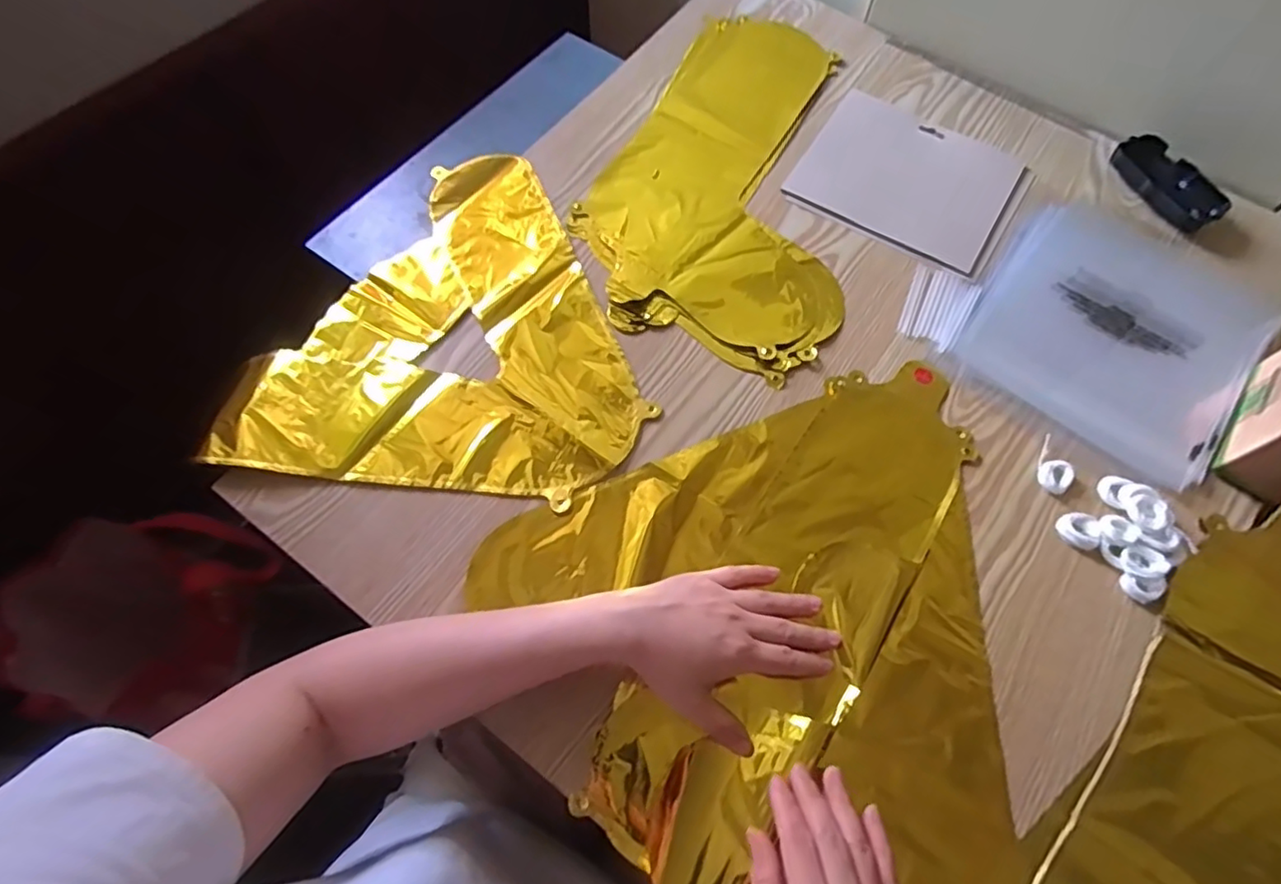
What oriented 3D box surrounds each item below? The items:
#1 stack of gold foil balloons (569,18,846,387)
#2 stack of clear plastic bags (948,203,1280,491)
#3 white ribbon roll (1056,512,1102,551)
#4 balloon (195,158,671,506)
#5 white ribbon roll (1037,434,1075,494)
[{"bbox_3d":[0.105,-0.264,0.626,0.248,0.009,0.413,23,67,10],"label":"stack of gold foil balloons"},{"bbox_3d":[0.415,-0.104,0.557,0.211,0.009,0.243,36,70,15],"label":"stack of clear plastic bags"},{"bbox_3d":[0.327,0.065,0.478,0.029,0.011,0.024,32,69,13],"label":"white ribbon roll"},{"bbox_3d":[-0.149,-0.120,0.551,0.309,0.011,0.335,7,65,3],"label":"balloon"},{"bbox_3d":[0.324,0.018,0.499,0.026,0.007,0.045,27,68,11],"label":"white ribbon roll"}]

